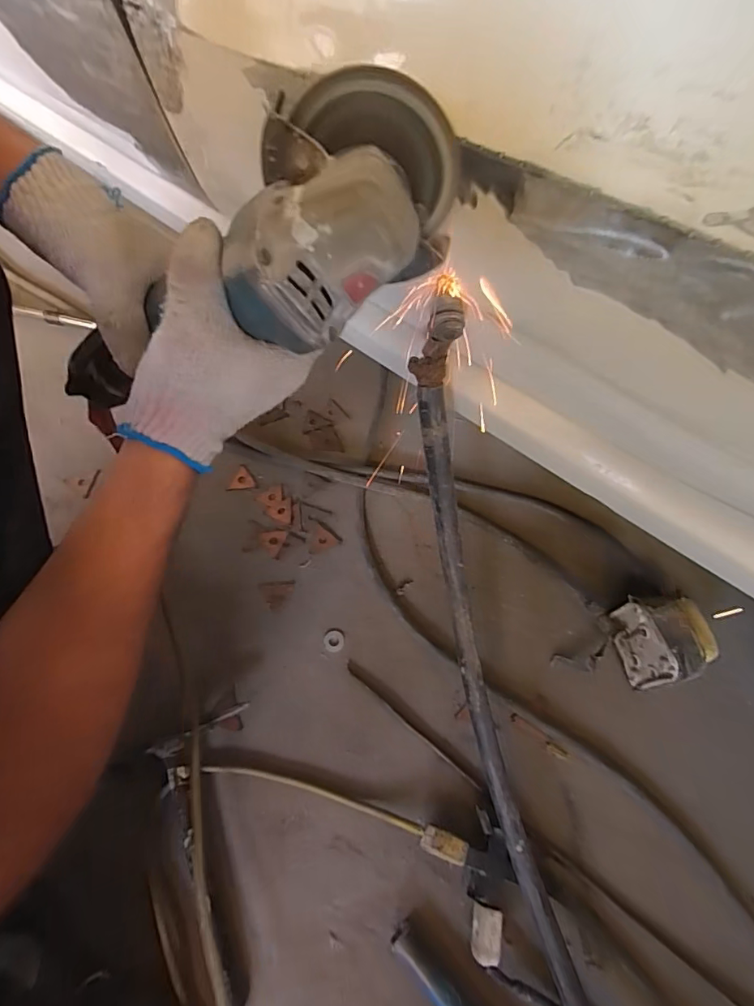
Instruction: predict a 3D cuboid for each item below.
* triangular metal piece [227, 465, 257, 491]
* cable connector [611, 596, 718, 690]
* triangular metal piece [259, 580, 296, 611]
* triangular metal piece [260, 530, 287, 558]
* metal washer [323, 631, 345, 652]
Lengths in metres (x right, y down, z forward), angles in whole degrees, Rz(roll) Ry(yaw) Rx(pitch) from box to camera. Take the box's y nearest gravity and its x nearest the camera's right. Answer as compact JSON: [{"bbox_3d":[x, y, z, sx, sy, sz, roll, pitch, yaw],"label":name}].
[{"bbox_3d":[-0.182,-0.034,0.645,0.037,0.004,0.034,-7,65,-4],"label":"triangular metal piece"},{"bbox_3d":[0.303,0.144,0.514,0.082,0.076,0.088,-13,66,-7],"label":"cable connector"},{"bbox_3d":[-0.122,0.112,0.582,0.041,0.004,0.036,-4,65,-3],"label":"triangular metal piece"},{"bbox_3d":[-0.131,0.051,0.607,0.031,0.004,0.034,-1,65,-1],"label":"triangular metal piece"},{"bbox_3d":[-0.050,0.160,0.557,0.024,0.004,0.024,0,65,-1],"label":"metal washer"}]

